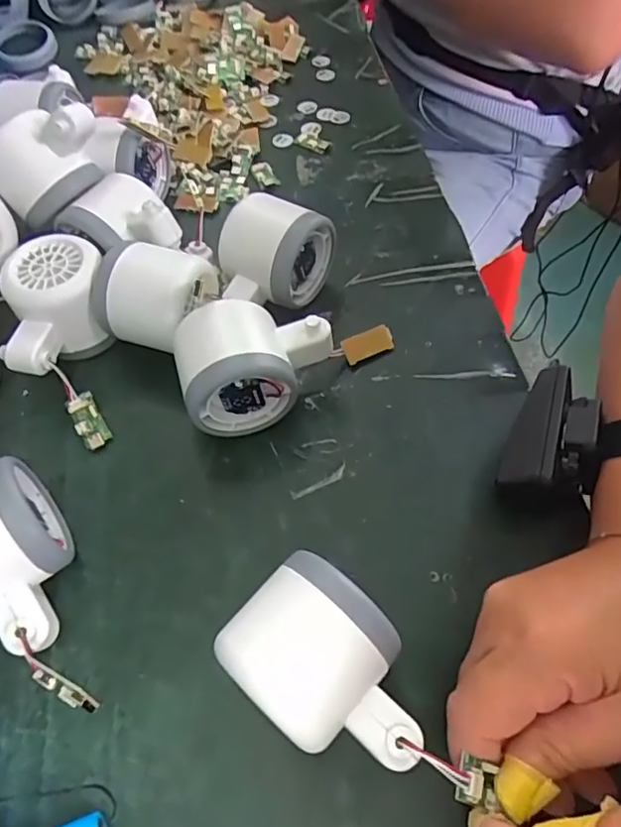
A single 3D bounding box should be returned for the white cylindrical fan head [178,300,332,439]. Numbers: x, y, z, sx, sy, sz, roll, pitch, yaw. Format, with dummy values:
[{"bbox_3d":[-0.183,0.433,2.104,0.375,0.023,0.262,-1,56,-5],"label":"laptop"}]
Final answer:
[{"bbox_3d":[-0.029,-0.026,0.308,0.080,0.056,0.051,-15,58,-8],"label":"white cylindrical fan head"}]

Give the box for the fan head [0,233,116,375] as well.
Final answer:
[{"bbox_3d":[-0.148,-0.058,0.332,0.052,0.055,0.076,-7,57,-3],"label":"fan head"}]

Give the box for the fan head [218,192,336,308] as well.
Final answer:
[{"bbox_3d":[-0.026,-0.096,0.349,0.060,0.050,0.057,24,61,17],"label":"fan head"}]

